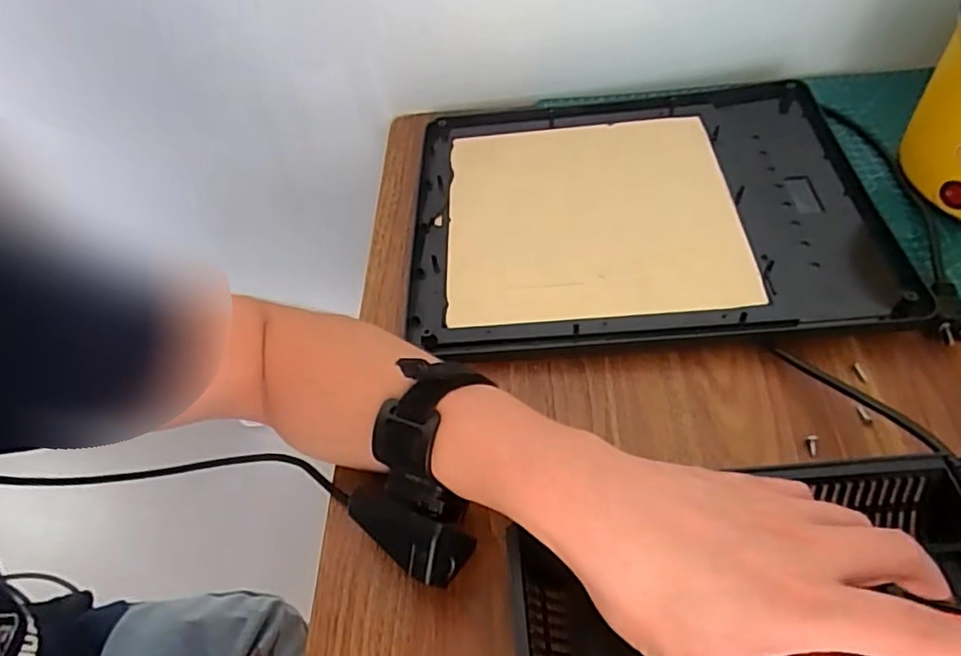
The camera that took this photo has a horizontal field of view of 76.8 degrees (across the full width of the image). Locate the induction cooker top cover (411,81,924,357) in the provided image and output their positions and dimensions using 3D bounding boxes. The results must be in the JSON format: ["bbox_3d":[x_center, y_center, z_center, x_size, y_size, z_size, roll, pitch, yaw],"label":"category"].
[{"bbox_3d":[0.120,-0.098,0.486,0.343,0.020,0.277,-3,53,3],"label":"induction cooker top cover"}]

